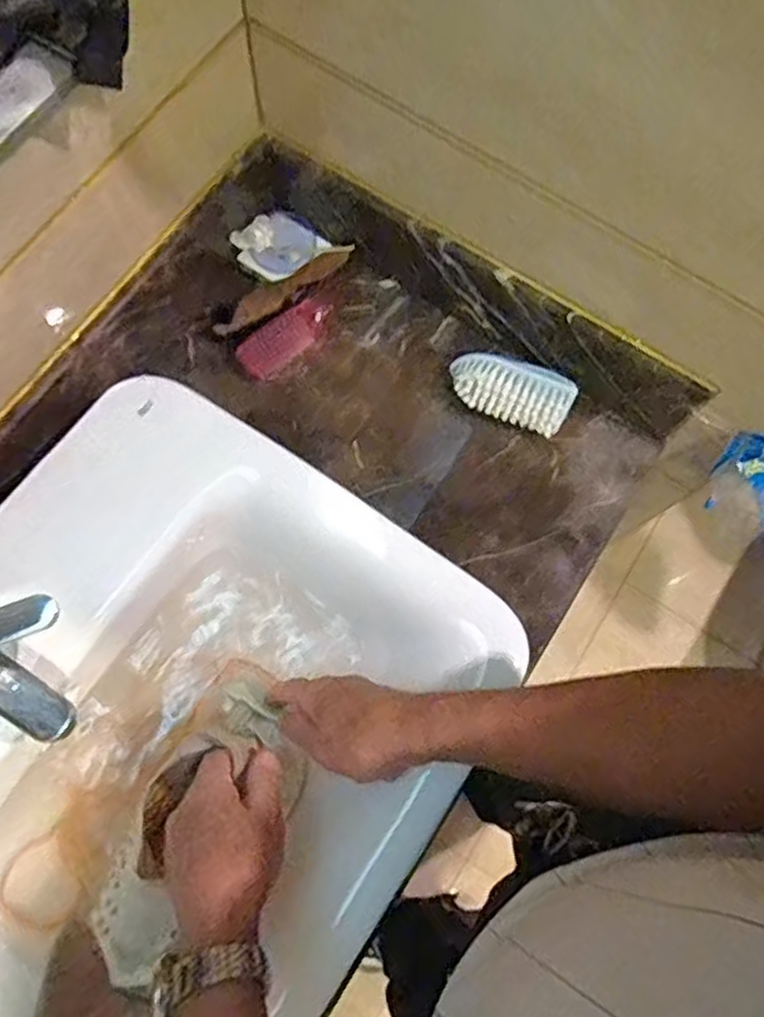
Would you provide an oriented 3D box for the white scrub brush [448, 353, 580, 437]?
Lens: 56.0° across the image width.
[{"bbox_3d":[0.133,-0.124,0.745,0.124,0.054,0.059,21,76,5],"label":"white scrub brush"}]

